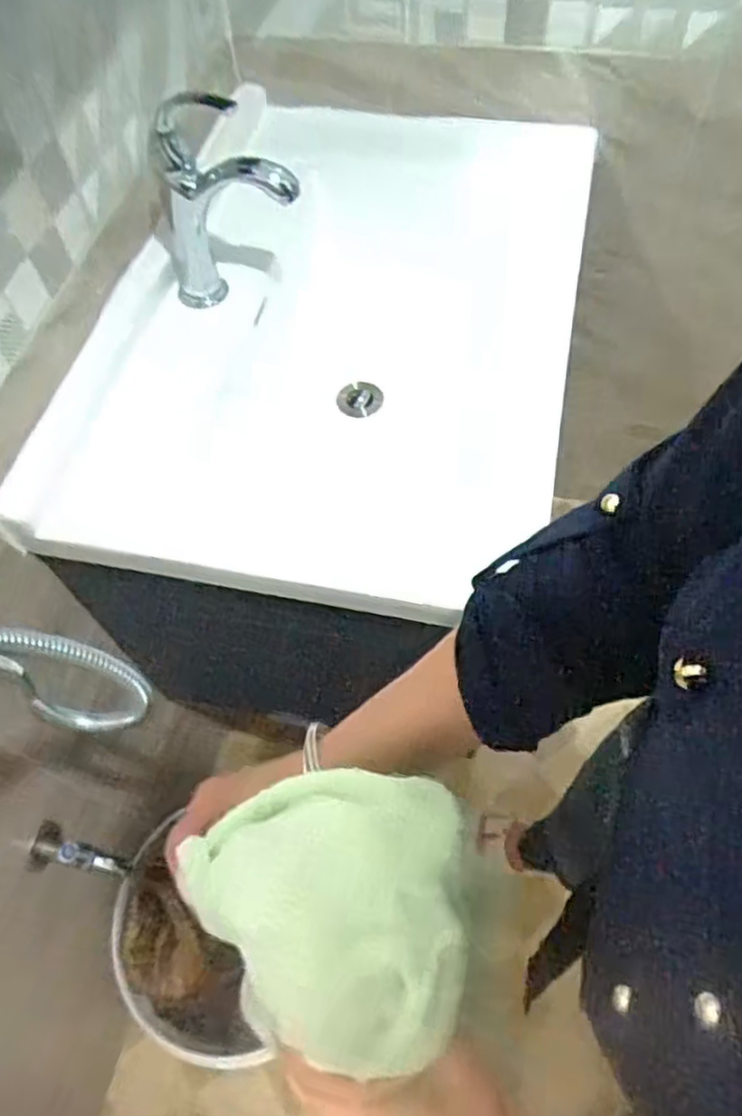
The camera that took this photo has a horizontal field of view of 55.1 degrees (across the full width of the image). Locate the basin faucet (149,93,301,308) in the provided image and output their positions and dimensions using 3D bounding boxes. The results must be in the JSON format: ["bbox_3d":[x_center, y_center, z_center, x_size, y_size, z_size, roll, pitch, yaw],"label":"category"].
[{"bbox_3d":[-0.148,-0.370,0.736,0.157,0.214,0.071,-1,59,3],"label":"basin faucet"}]

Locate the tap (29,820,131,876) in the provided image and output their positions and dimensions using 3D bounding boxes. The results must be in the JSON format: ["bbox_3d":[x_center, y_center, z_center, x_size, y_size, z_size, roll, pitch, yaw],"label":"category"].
[{"bbox_3d":[-0.321,0.324,0.768,0.117,0.069,0.052,15,61,12],"label":"tap"}]

